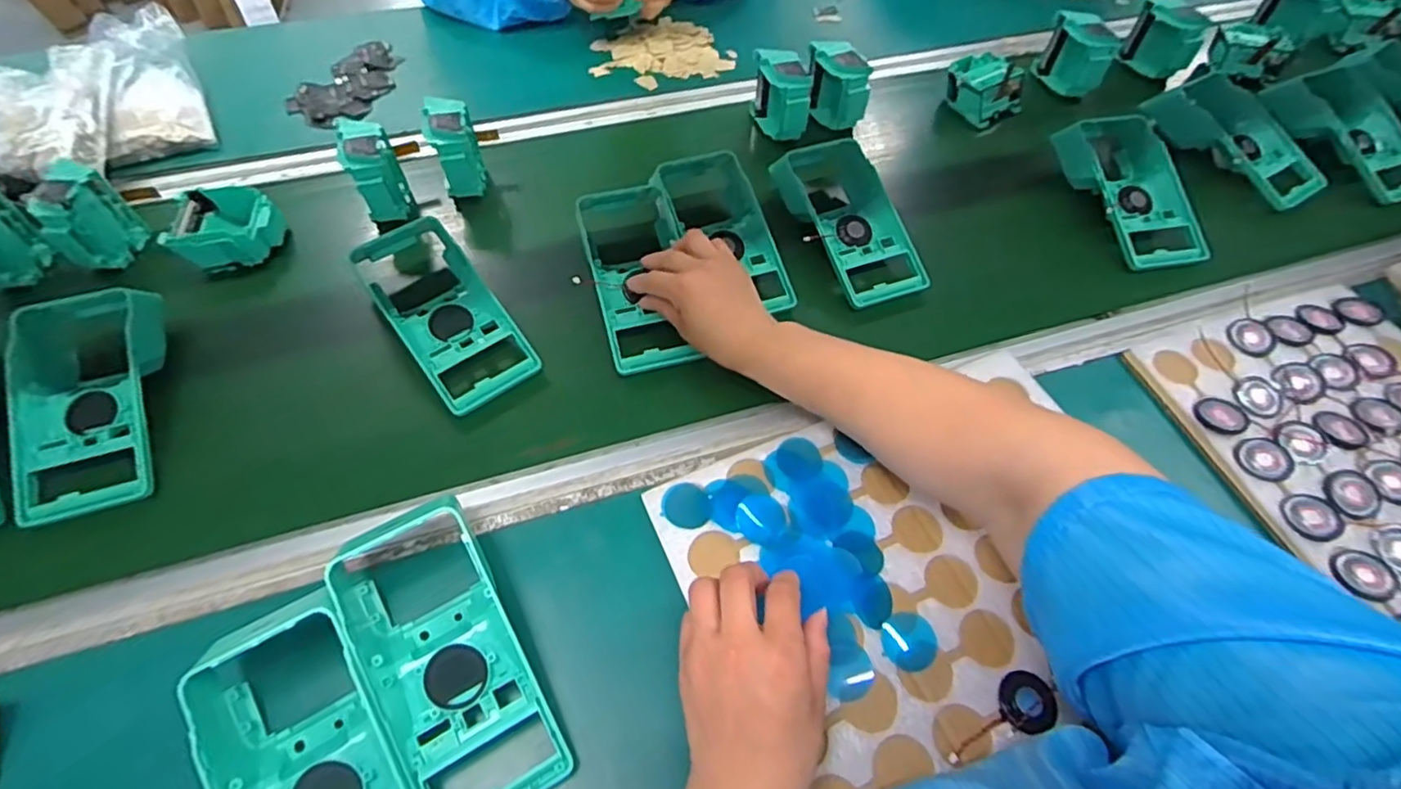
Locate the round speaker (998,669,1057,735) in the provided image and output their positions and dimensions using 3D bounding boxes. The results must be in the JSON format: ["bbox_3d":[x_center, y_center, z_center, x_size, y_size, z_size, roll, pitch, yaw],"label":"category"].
[{"bbox_3d":[0.197,0.184,0.379,0.030,0.007,0.033,18,58,10],"label":"round speaker"}]

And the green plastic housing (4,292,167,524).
[{"bbox_3d":[-0.462,-0.003,0.477,0.090,0.057,0.198,-14,58,-11],"label":"green plastic housing"}]

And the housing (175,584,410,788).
[{"bbox_3d":[-0.208,0.199,0.336,0.087,0.056,0.187,-26,61,-18],"label":"housing"}]

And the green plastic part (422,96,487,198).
[{"bbox_3d":[-0.240,-0.238,0.623,0.045,0.082,0.088,-15,59,-12],"label":"green plastic part"}]

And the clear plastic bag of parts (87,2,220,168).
[{"bbox_3d":[-0.587,-0.339,0.673,0.088,0.037,0.222,-19,73,-14],"label":"clear plastic bag of parts"}]

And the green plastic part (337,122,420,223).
[{"bbox_3d":[-0.307,-0.205,0.600,0.045,0.077,0.082,-23,60,-16],"label":"green plastic part"}]

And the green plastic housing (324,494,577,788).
[{"bbox_3d":[-0.152,0.154,0.373,0.087,0.054,0.184,-26,61,-17],"label":"green plastic housing"}]

